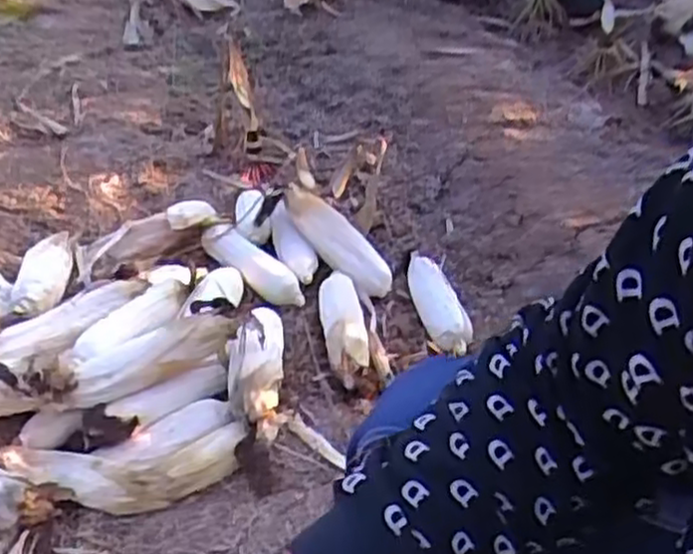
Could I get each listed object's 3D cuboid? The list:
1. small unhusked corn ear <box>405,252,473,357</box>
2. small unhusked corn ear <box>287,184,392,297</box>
[{"bbox_3d":[0.142,0.033,1.219,0.069,0.046,0.245,-13,41,-5],"label":"small unhusked corn ear"},{"bbox_3d":[-0.014,-0.059,1.276,0.229,0.058,0.068,45,52,-6],"label":"small unhusked corn ear"}]

